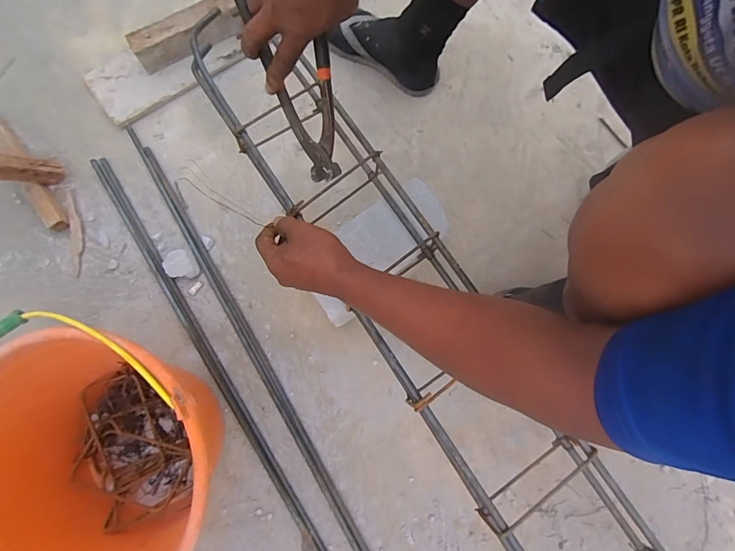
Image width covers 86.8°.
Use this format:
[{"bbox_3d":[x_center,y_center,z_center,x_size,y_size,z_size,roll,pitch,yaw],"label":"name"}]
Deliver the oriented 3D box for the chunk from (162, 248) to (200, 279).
[{"bbox_3d":[-0.319,-0.019,0.663,0.058,0.022,0.048,-13,80,-4],"label":"chunk"}]

